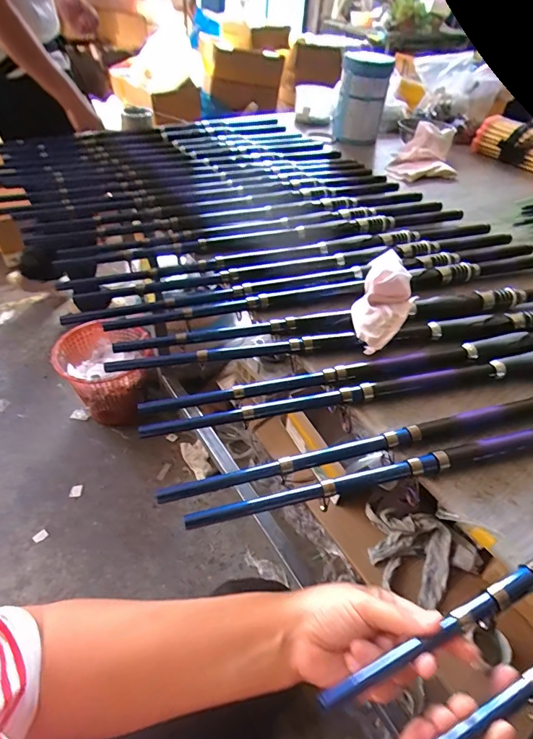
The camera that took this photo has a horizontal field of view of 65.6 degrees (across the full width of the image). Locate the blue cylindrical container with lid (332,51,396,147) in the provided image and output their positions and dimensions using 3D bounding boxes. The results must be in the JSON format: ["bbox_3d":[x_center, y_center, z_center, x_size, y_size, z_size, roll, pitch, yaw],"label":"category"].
[{"bbox_3d":[0.258,-0.728,1.106,0.142,0.184,0.125,10,45,5],"label":"blue cylindrical container with lid"}]

